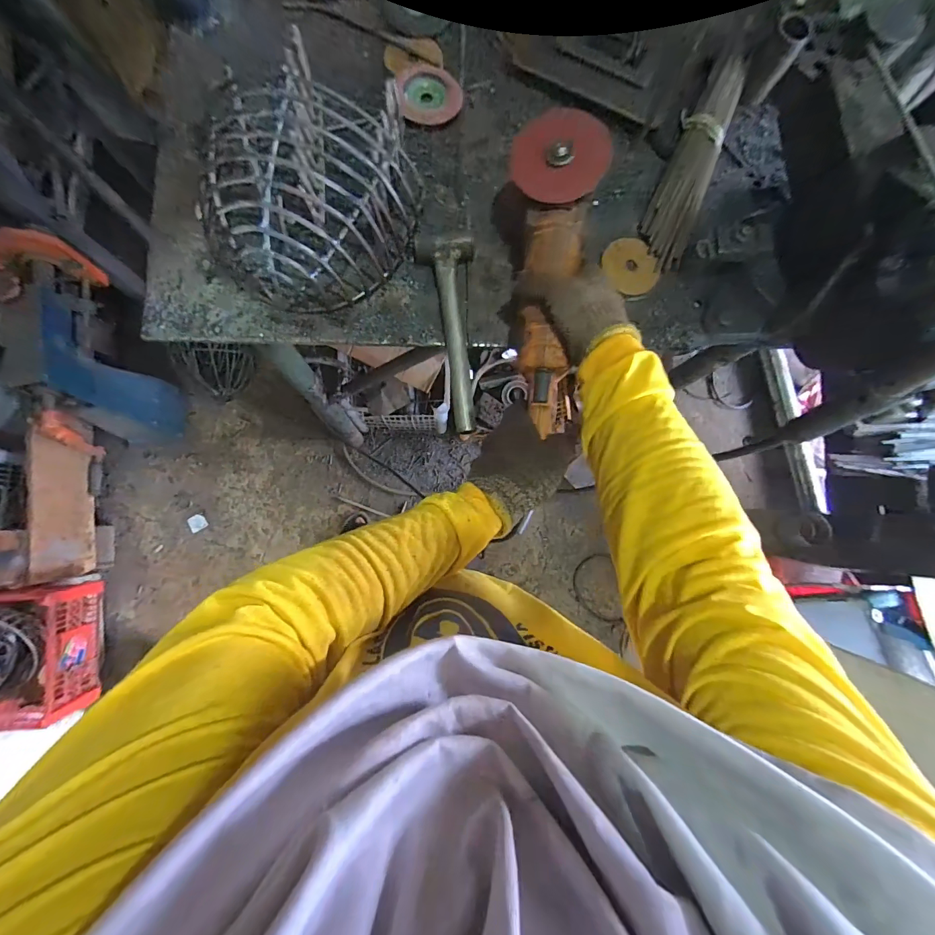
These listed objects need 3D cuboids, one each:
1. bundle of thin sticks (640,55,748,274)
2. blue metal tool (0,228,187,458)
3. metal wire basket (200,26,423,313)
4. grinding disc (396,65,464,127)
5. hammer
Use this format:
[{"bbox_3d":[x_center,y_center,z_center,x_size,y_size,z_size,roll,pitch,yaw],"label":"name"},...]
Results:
[{"bbox_3d":[0.289,-0.389,0.509,0.062,0.030,0.278,22,84,-1],"label":"bundle of thin sticks"},{"bbox_3d":[-1.002,-0.303,1.084,0.231,0.381,0.506,-4,85,-4],"label":"blue metal tool"},{"bbox_3d":[-0.169,-0.294,0.431,0.204,0.115,0.220,18,84,-2],"label":"metal wire basket"},{"bbox_3d":[-0.048,-0.483,0.516,0.077,0.010,0.081,0,85,-3],"label":"grinding disc"},{"bbox_3d":[-0.018,-0.156,0.474,0.066,0.033,0.234,-5,85,-4],"label":"hammer"}]

